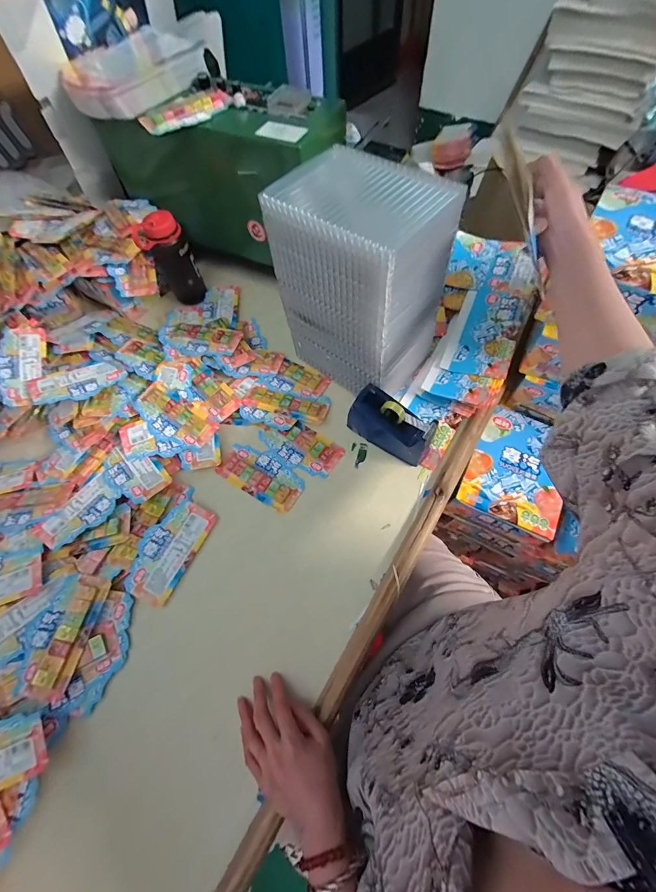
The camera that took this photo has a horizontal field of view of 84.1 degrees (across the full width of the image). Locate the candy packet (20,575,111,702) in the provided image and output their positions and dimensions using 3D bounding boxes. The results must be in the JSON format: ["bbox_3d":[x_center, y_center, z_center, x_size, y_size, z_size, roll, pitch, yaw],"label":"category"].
[{"bbox_3d":[-0.364,0.247,0.487,0.081,0.015,0.143,10,64,8],"label":"candy packet"}]

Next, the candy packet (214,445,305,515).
[{"bbox_3d":[-0.108,0.046,0.595,0.140,0.011,0.074,30,68,17],"label":"candy packet"}]

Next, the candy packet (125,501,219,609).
[{"bbox_3d":[-0.237,0.154,0.543,0.075,0.016,0.148,23,66,14],"label":"candy packet"}]

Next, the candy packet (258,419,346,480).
[{"bbox_3d":[-0.048,-0.001,0.614,0.140,0.015,0.071,31,68,17],"label":"candy packet"}]

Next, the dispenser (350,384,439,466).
[{"bbox_3d":[0.098,-0.033,0.575,0.137,0.085,0.052,35,70,19],"label":"dispenser"}]

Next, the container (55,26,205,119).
[{"bbox_3d":[-0.310,-0.624,0.605,0.148,0.041,0.238,32,69,17],"label":"container"}]

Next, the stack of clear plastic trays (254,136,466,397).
[{"bbox_3d":[0.049,-0.237,0.543,0.201,0.289,0.157,35,70,19],"label":"stack of clear plastic trays"}]

